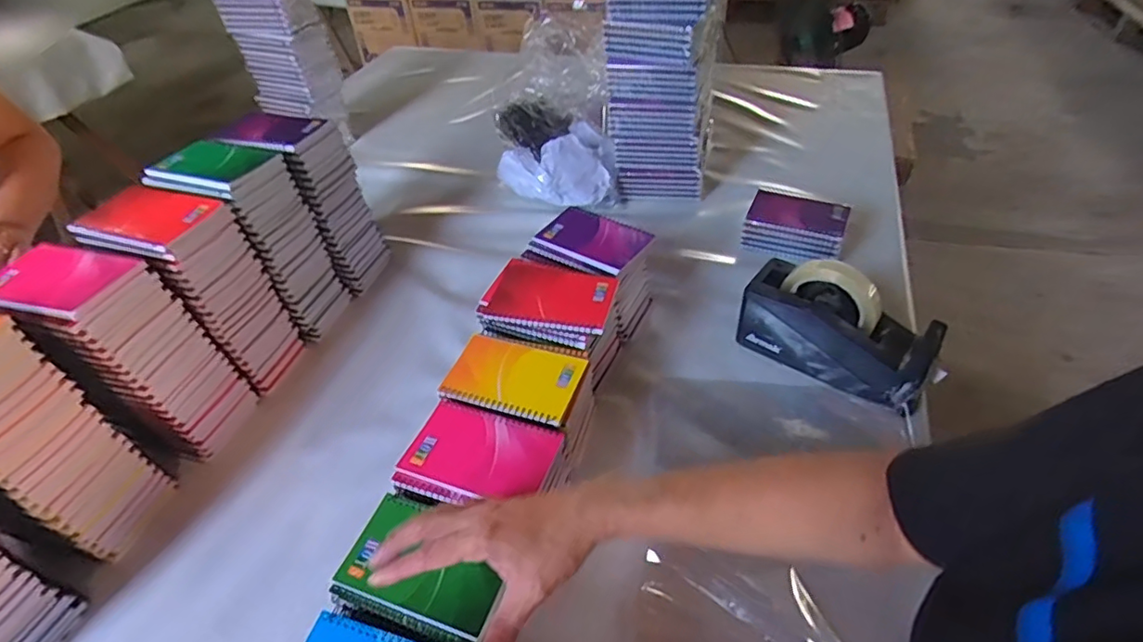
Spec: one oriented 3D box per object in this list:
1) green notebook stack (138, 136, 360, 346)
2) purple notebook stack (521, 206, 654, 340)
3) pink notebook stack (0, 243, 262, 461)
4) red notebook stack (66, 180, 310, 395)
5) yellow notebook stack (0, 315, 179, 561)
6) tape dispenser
[{"bbox_3d":[-0.391,-0.096,0.719,0.140,0.230,0.095,15,47,17],"label":"green notebook stack"},{"bbox_3d":[0.027,-0.062,0.727,0.136,0.120,0.103,23,50,23],"label":"purple notebook stack"},{"bbox_3d":[-0.457,0.039,0.595,0.139,0.214,0.091,10,46,13],"label":"pink notebook stack"},{"bbox_3d":[-0.432,-0.031,0.665,0.141,0.227,0.097,14,47,16],"label":"red notebook stack"},{"bbox_3d":[-0.507,0.105,0.520,0.138,0.242,0.091,12,46,14],"label":"yellow notebook stack"},{"bbox_3d":[0.296,0.009,0.640,0.200,0.136,0.071,28,52,27],"label":"tape dispenser"}]

